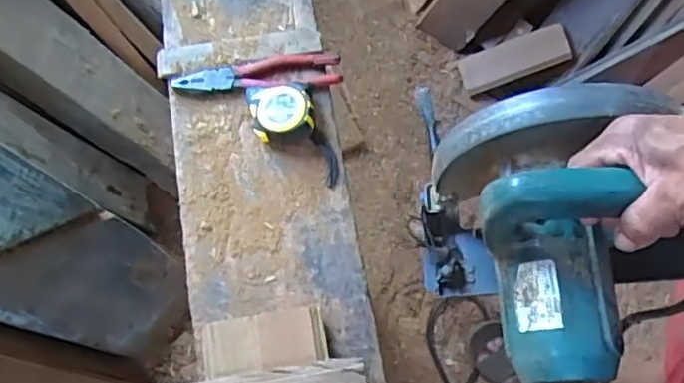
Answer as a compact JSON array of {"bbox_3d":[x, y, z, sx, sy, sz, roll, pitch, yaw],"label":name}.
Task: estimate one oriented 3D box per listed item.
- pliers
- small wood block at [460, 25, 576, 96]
[{"bbox_3d":[-0.098,-0.140,0.723,0.191,0.022,0.045,-1,71,-3],"label":"pliers"},{"bbox_3d":[0.365,-0.280,1.304,0.225,0.018,0.080,-19,98,7],"label":"small wood block"}]

